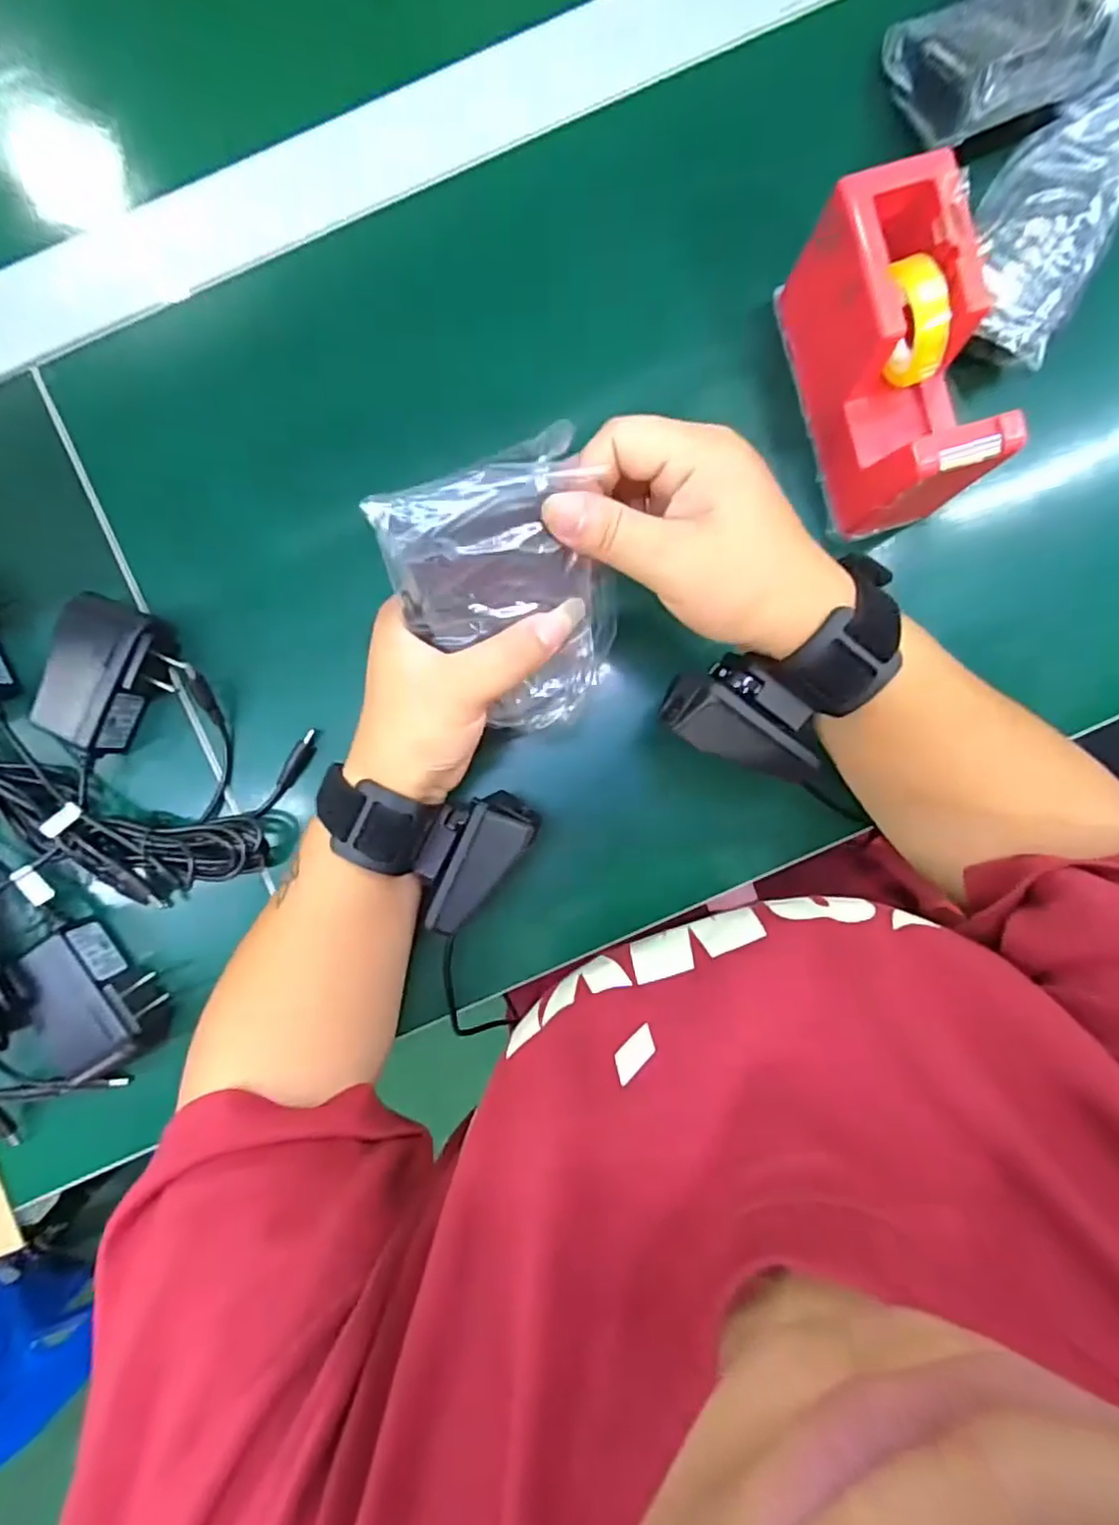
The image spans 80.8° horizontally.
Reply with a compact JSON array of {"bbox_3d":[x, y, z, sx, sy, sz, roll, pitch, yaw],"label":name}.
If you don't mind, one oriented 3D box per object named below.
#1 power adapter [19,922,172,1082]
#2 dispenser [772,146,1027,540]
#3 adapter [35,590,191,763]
[{"bbox_3d":[-0.234,0.118,0.327,0.053,0.025,0.069,-29,88,0],"label":"power adapter"},{"bbox_3d":[0.150,-0.179,0.301,0.057,0.079,0.136,-17,88,1],"label":"dispenser"},{"bbox_3d":[-0.223,-0.041,0.328,0.047,0.035,0.073,26,89,2],"label":"adapter"}]

